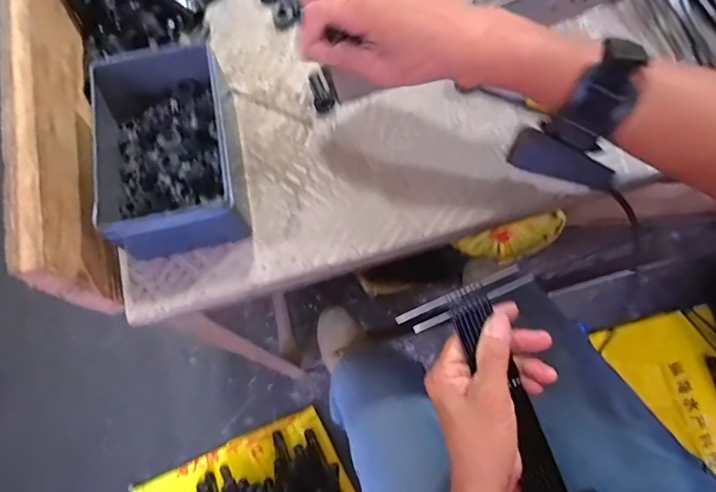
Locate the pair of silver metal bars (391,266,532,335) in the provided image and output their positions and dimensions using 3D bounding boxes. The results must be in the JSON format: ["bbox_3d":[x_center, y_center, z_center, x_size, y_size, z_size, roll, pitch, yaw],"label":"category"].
[{"bbox_3d":[0.077,0.038,0.347,0.099,0.004,0.017,-24,94,-2],"label":"pair of silver metal bars"}]

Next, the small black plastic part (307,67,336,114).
[{"bbox_3d":[-0.032,-0.137,0.419,0.017,0.013,0.042,-13,71,-2],"label":"small black plastic part"}]

